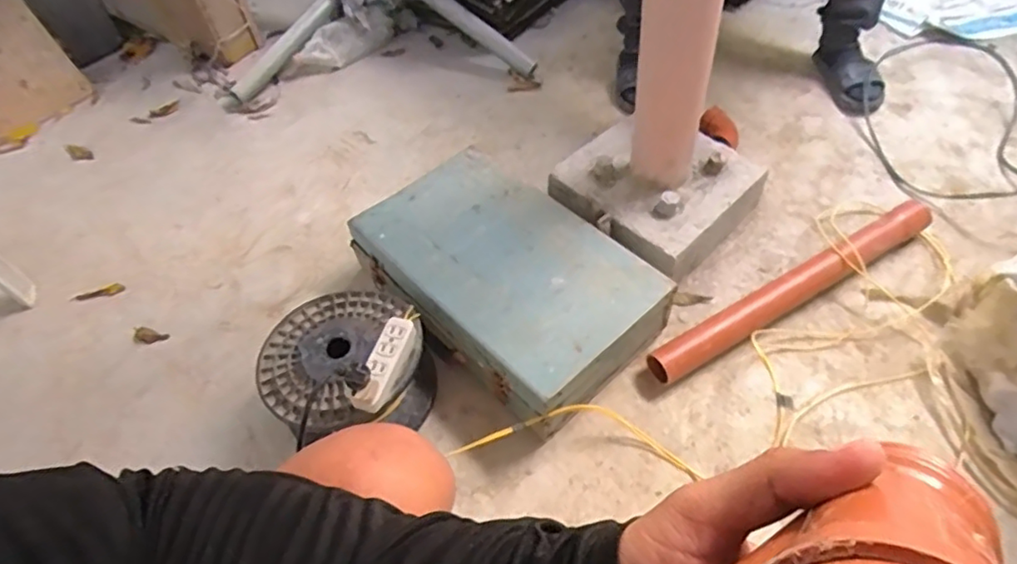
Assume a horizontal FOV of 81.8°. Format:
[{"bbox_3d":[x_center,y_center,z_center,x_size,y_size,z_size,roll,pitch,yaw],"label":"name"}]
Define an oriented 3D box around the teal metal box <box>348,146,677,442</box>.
[{"bbox_3d":[-0.013,-0.007,1.027,0.505,0.121,0.320,37,63,27],"label":"teal metal box"}]

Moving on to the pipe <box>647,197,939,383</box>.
[{"bbox_3d":[0.508,0.007,1.030,0.626,0.055,0.062,-27,55,-15],"label":"pipe"}]

